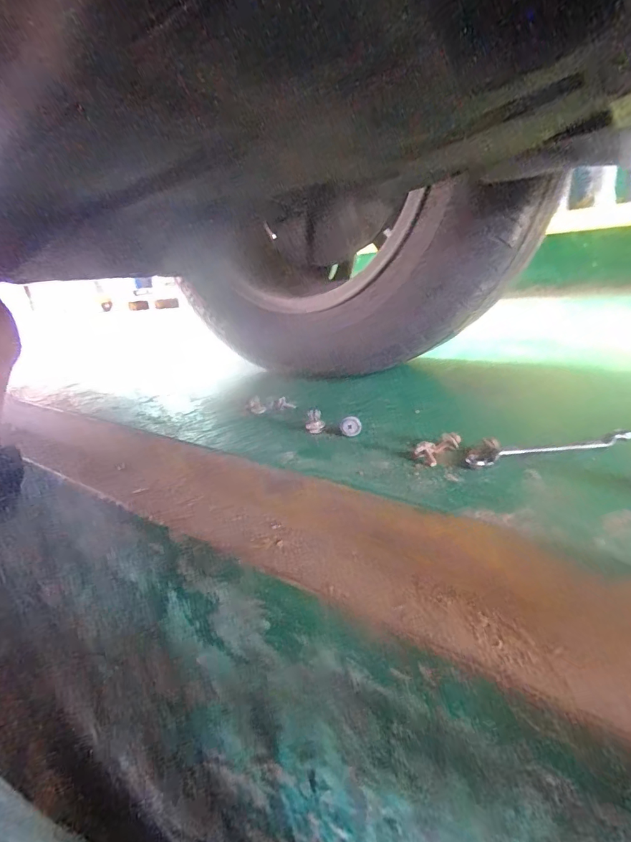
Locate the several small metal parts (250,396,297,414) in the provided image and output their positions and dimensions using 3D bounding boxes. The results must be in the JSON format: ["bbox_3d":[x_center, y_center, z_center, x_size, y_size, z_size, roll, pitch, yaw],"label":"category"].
[{"bbox_3d":[-0.054,-0.021,0.552,0.058,0.013,0.029,-4,19,4],"label":"several small metal parts"}]

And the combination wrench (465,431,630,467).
[{"bbox_3d":[0.190,0.024,0.361,0.140,0.012,0.009,-7,19,-6],"label":"combination wrench"}]

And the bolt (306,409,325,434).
[{"bbox_3d":[0.000,0.001,0.465,0.019,0.024,0.016,-5,19,-1],"label":"bolt"}]

